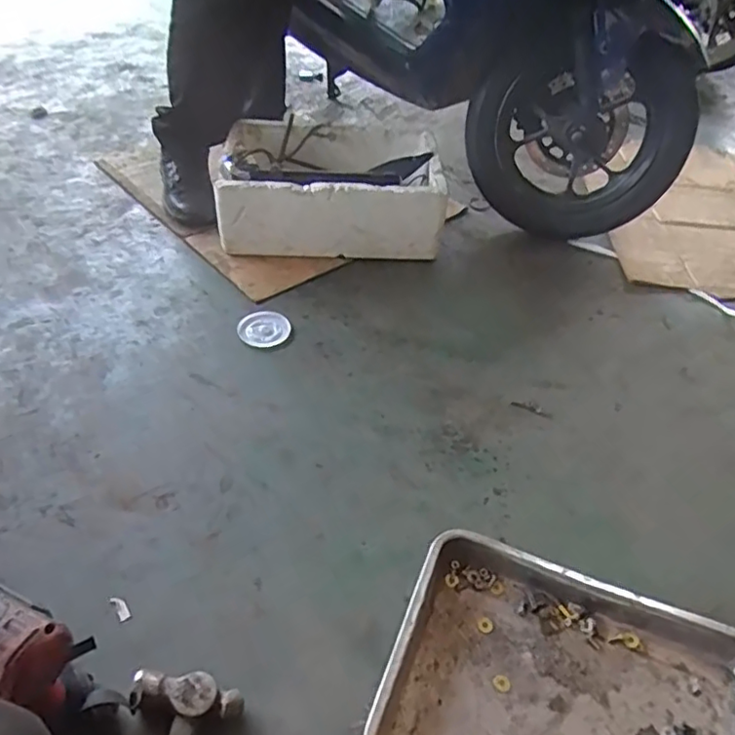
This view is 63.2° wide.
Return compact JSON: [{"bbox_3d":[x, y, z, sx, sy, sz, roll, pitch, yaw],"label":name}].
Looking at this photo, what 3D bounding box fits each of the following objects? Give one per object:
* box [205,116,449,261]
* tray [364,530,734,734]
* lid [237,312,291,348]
[{"bbox_3d":[-0.085,-0.401,1.313,0.470,0.164,0.363,0,44,-3],"label":"box"},{"bbox_3d":[0.222,0.358,0.631,0.388,0.051,0.285,18,46,15],"label":"tray"},{"bbox_3d":[-0.188,-0.070,1.076,0.087,0.013,0.086,1,44,-1],"label":"lid"}]

